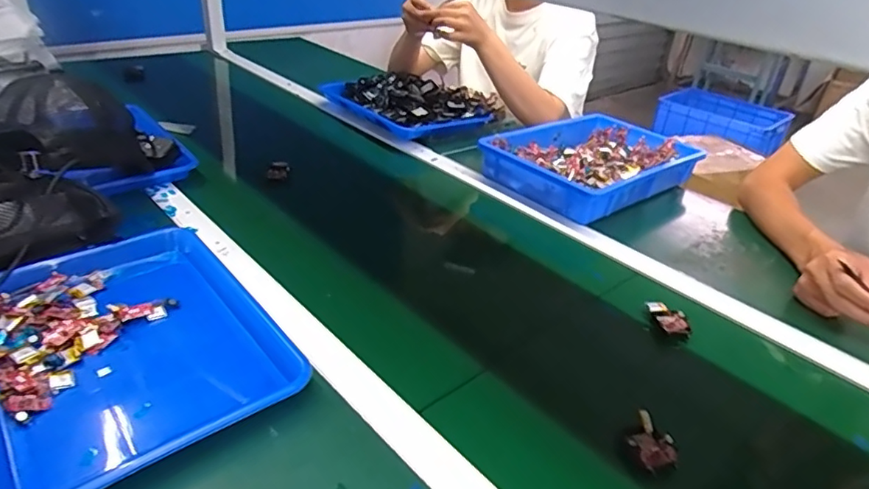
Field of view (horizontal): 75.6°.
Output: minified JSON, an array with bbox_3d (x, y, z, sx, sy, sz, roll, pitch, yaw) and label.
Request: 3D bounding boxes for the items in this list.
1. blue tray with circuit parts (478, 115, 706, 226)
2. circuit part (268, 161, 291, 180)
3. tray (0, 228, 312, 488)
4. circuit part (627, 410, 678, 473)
[{"bbox_3d":[0.268,-0.145,0.965,0.338,0.052,0.241,-20,38,-34],"label":"blue tray with circuit parts"},{"bbox_3d":[-0.256,-0.121,0.919,0.037,0.027,0.017,-6,33,-16],"label":"circuit part"},{"bbox_3d":[-0.300,0.095,0.534,0.257,0.035,0.317,-21,39,-36],"label":"tray"},{"bbox_3d":[0.195,0.174,0.498,0.033,0.021,0.046,-2,32,-11],"label":"circuit part"}]

